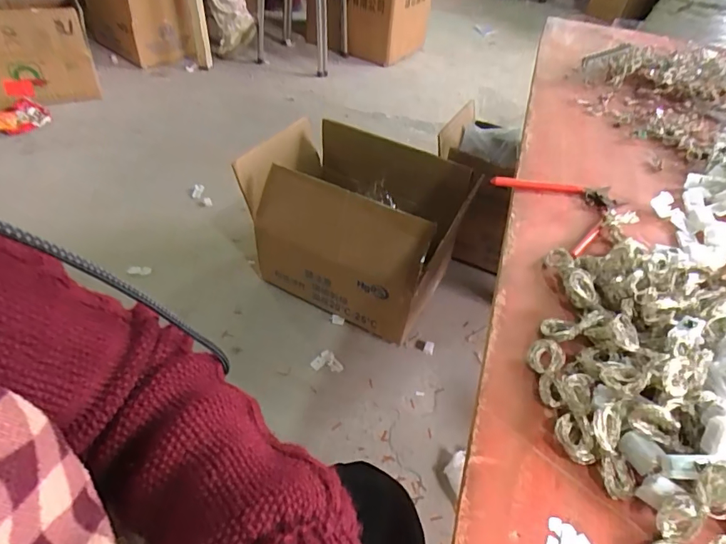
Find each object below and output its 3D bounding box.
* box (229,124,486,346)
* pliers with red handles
[{"bbox_3d":[-0.018,-0.096,1.064,0.444,0.323,0.301,23,47,17],"label":"box"},{"bbox_3d":[0.225,-0.076,0.506,0.126,0.017,0.132,-19,50,-23],"label":"pliers with red handles"}]

